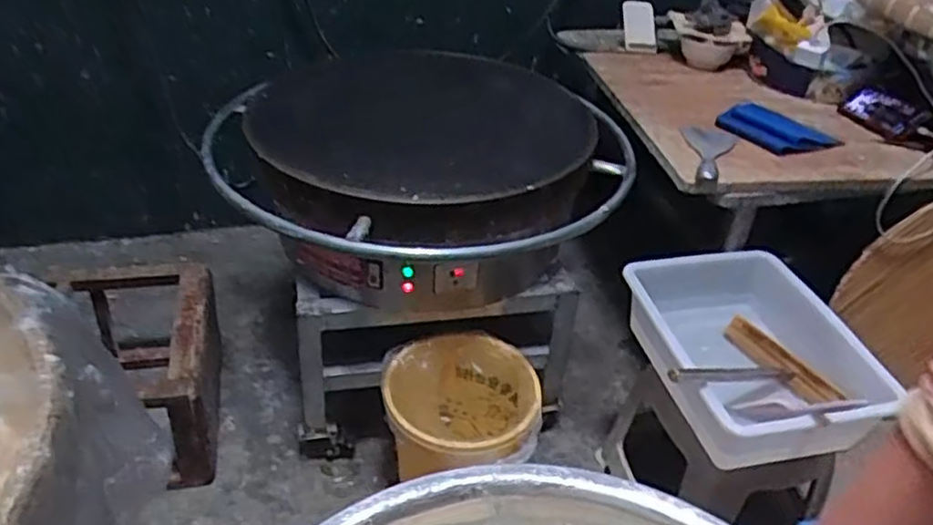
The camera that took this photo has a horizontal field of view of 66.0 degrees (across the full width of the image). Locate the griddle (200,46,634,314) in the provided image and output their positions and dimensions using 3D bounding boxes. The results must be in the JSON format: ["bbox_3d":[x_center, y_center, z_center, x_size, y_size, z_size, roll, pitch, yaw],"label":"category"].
[{"bbox_3d":[-0.081,-0.141,1.273,0.658,0.281,0.652,3,36,-2],"label":"griddle"}]

